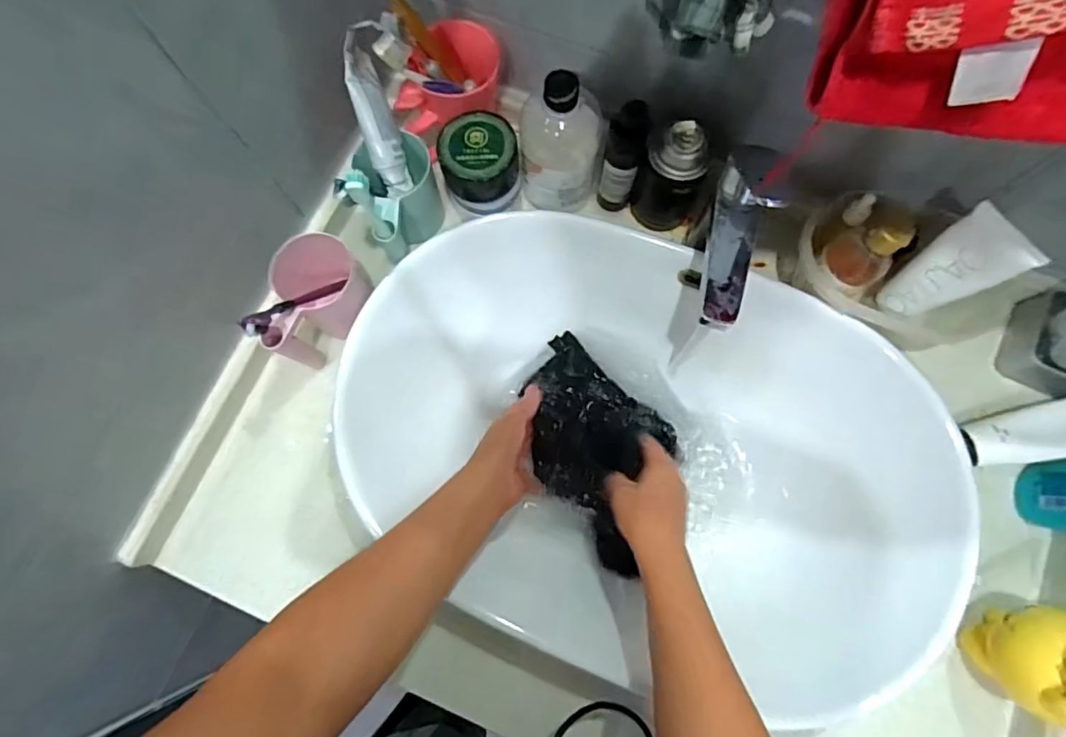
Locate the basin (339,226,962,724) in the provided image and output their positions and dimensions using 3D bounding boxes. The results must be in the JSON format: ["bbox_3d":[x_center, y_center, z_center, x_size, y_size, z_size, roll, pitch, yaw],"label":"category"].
[{"bbox_3d":[0.108,0.070,0.553,0.559,0.133,0.394,36,79,8],"label":"basin"}]

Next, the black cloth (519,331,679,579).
[{"bbox_3d":[0.063,0.081,0.580,0.209,0.055,0.158,41,80,9],"label":"black cloth"}]

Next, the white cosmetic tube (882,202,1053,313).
[{"bbox_3d":[0.355,-0.084,0.470,0.029,0.131,0.057,-27,78,-6],"label":"white cosmetic tube"}]

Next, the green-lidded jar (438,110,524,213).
[{"bbox_3d":[-0.051,-0.202,0.539,0.075,0.057,0.070,0,77,0],"label":"green-lidded jar"}]

